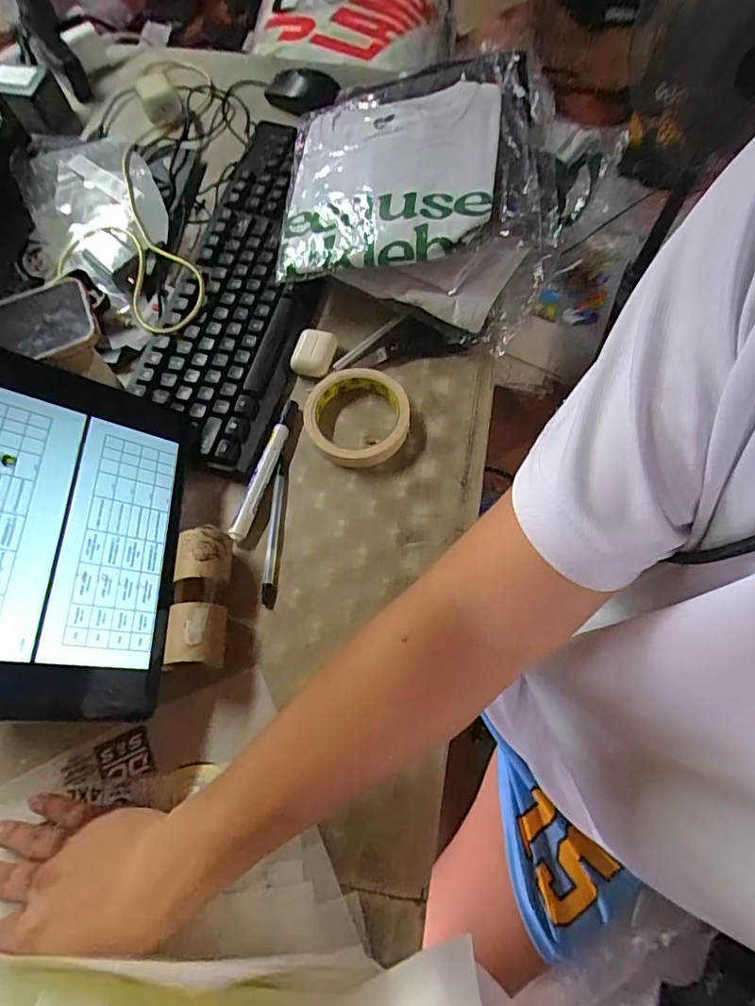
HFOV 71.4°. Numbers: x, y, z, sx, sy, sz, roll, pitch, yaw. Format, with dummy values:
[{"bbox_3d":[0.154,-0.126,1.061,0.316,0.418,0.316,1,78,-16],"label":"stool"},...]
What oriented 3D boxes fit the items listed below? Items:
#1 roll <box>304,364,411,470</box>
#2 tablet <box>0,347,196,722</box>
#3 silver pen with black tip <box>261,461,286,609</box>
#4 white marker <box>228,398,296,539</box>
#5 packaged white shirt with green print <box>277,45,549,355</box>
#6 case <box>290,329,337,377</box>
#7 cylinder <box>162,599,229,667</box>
[{"bbox_3d":[-0.019,-0.080,0.478,0.093,0.021,0.090,-1,67,2],"label":"roll"},{"bbox_3d":[-0.220,0.017,0.366,0.171,0.011,0.248,17,57,-36],"label":"tablet"},{"bbox_3d":[-0.088,0.025,0.452,0.011,0.012,0.130,-1,67,2],"label":"silver pen with black tip"},{"bbox_3d":[-0.100,-0.032,0.463,0.015,0.014,0.139,14,68,8],"label":"white marker"},{"bbox_3d":[0.035,-0.315,0.518,0.278,0.074,0.276,16,69,9],"label":"packaged white shirt with green print"},{"bbox_3d":[-0.063,-0.144,0.512,0.041,0.022,0.043,15,69,8],"label":"case"},{"bbox_3d":[-0.130,0.099,0.390,0.040,0.043,0.043,3,67,3],"label":"cylinder"}]

